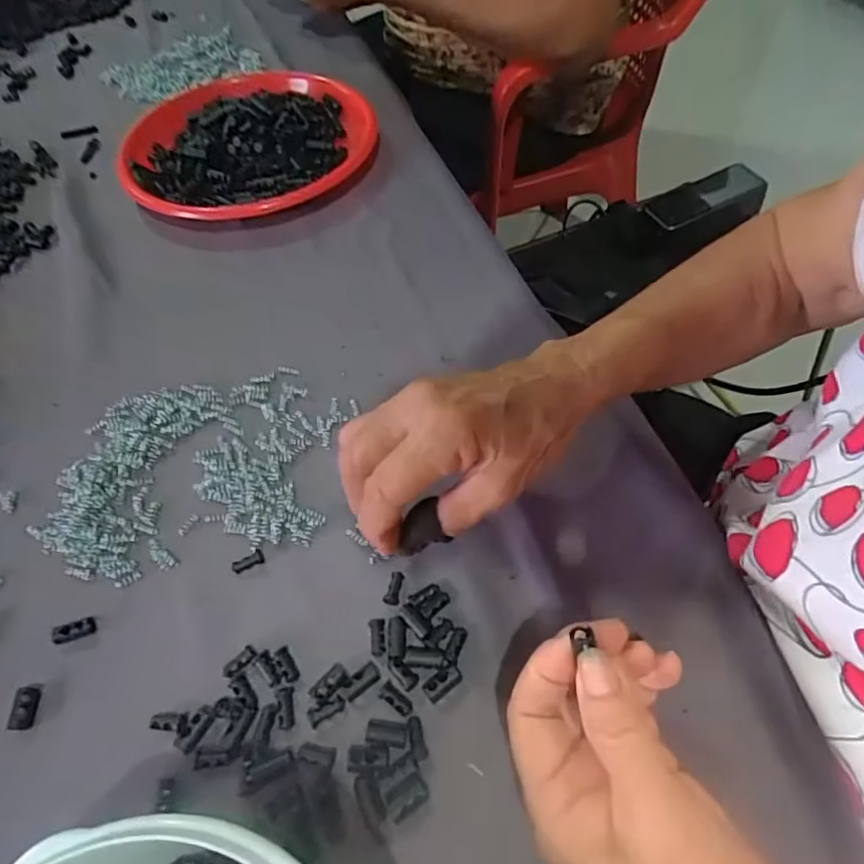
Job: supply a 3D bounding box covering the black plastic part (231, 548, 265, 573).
[{"bbox_3d":[-0.100,0.070,0.318,0.017,0.004,0.008,-22,58,-12],"label":"black plastic part"}]

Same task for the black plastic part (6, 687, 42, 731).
[{"bbox_3d":[-0.197,0.133,0.282,0.011,0.005,0.018,-2,56,2],"label":"black plastic part"}]

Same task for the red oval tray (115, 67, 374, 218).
[{"bbox_3d":[-0.162,-0.261,0.528,0.214,0.033,0.205,-6,56,-2],"label":"red oval tray"}]

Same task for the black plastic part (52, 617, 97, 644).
[{"bbox_3d":[-0.184,0.101,0.301,0.020,0.006,0.011,-15,56,-8],"label":"black plastic part"}]

